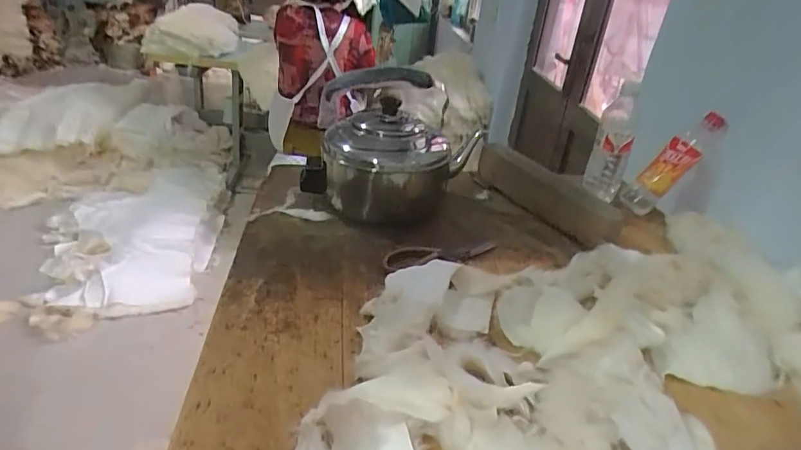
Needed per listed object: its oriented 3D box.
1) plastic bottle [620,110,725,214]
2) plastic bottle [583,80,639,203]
[{"bbox_3d":[0.497,-0.113,0.904,0.213,0.068,0.057,-46,37,7],"label":"plastic bottle"},{"bbox_3d":[0.395,-0.150,0.926,0.069,0.215,0.065,15,7,20],"label":"plastic bottle"}]

